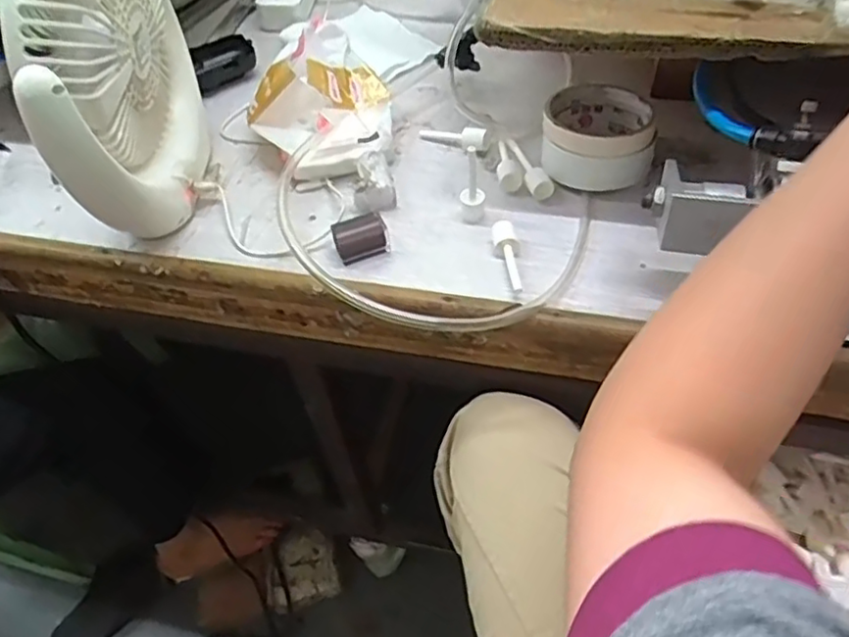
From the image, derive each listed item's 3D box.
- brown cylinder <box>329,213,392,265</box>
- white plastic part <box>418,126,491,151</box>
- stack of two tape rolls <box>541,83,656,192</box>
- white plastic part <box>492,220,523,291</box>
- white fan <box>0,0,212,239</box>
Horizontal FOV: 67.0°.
[{"bbox_3d":[-0.048,-0.061,0.486,0.038,0.025,0.022,-16,53,-7],"label":"brown cylinder"},{"bbox_3d":[0.026,-0.161,0.566,0.069,0.017,0.015,14,54,31],"label":"white plastic part"},{"bbox_3d":[0.139,-0.149,0.519,0.087,0.048,0.090,4,53,9],"label":"stack of two tape rolls"},{"bbox_3d":[0.062,-0.046,0.468,0.016,0.011,0.067,-8,52,-1],"label":"white plastic part"},{"bbox_3d":[-0.220,-0.178,0.465,0.064,0.202,0.194,-8,52,-1],"label":"white fan"}]

